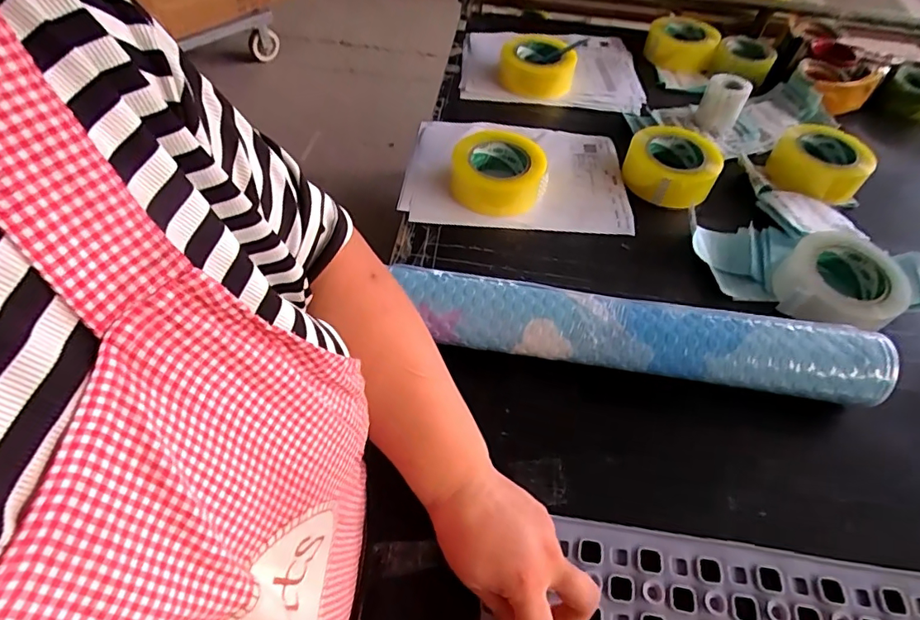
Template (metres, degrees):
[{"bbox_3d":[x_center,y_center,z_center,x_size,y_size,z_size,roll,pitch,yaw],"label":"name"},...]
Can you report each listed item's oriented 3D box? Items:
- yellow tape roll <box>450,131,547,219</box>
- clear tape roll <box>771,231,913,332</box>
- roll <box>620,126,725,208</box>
[{"bbox_3d":[0.051,-0.188,0.702,0.119,0.056,0.119,2,53,-3],"label":"yellow tape roll"},{"bbox_3d":[0.440,-0.027,0.602,0.124,0.058,0.132,2,53,-3],"label":"clear tape roll"},{"bbox_3d":[0.307,-0.210,0.745,0.128,0.048,0.128,27,55,15],"label":"roll"}]

